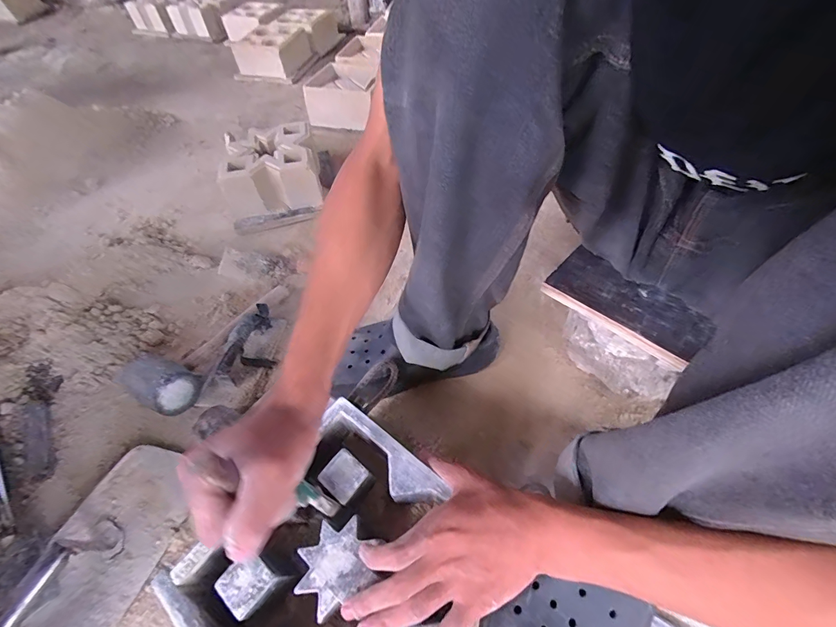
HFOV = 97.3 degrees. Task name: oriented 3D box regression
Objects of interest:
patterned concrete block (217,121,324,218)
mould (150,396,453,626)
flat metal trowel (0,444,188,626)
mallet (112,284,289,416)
[{"bbox_3d":[-0.338,-0.334,0.873,0.195,0.119,0.204,-12,54,-5],"label":"patterned concrete block"},{"bbox_3d":[-0.068,0.244,0.351,0.222,0.079,0.225,34,64,24],"label":"mould"},{"bbox_3d":[-0.379,0.265,0.428,0.138,0.069,0.225,15,56,14],"label":"flat metal trowel"},{"bbox_3d":[-0.337,0.041,0.625,0.124,0.075,0.299,17,36,15],"label":"mallet"}]

